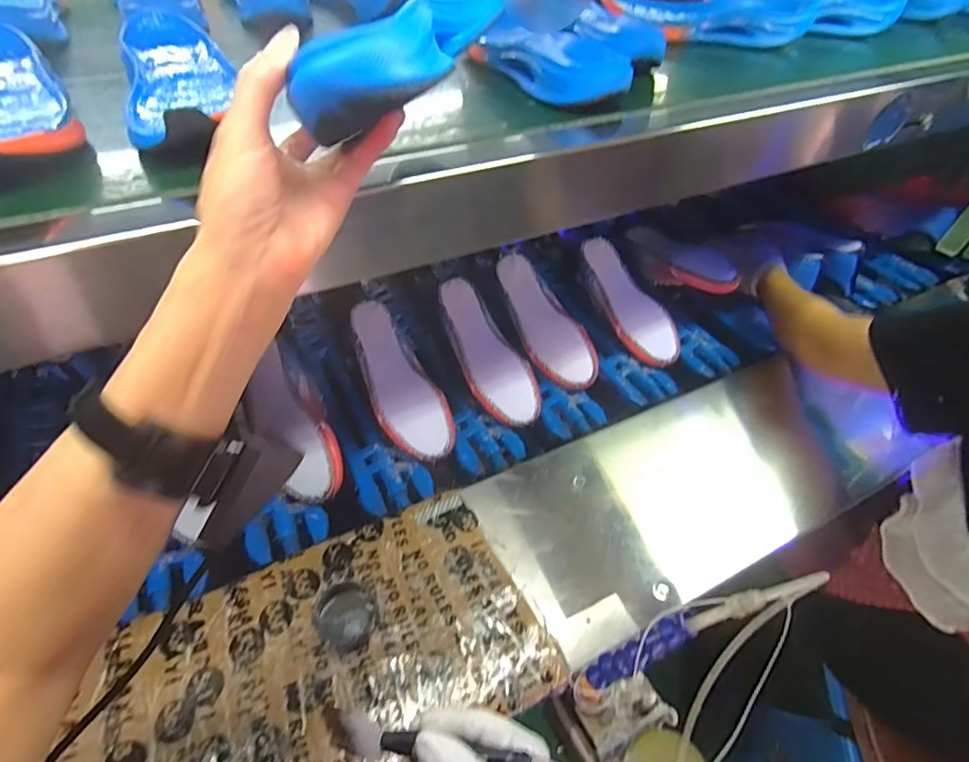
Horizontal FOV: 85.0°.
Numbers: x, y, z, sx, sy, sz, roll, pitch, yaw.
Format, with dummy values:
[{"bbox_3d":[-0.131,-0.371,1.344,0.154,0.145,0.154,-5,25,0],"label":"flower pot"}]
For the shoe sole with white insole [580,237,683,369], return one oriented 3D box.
[{"bbox_3d":[0.236,-0.134,0.887,0.083,0.036,0.251,-19,71,-22],"label":"shoe sole with white insole"}]

